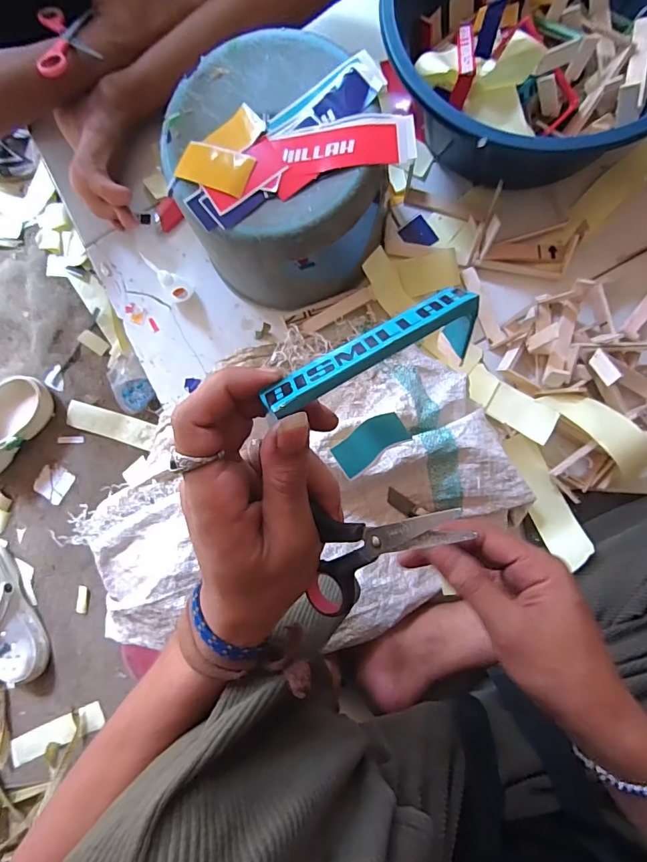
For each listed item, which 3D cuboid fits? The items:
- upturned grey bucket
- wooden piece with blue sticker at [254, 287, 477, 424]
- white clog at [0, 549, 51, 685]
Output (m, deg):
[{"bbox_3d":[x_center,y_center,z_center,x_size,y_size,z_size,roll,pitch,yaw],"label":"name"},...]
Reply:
[{"bbox_3d":[-0.051,-0.282,0.521,0.211,0.155,0.230,-23,83,3],"label":"upturned grey bucket"},{"bbox_3d":[0.025,-0.035,0.211,0.117,0.037,0.026,-26,82,-21],"label":"wooden piece with blue sticker"},{"bbox_3d":[-0.559,0.310,0.744,0.107,0.070,0.244,-27,83,2],"label":"white clog"}]

